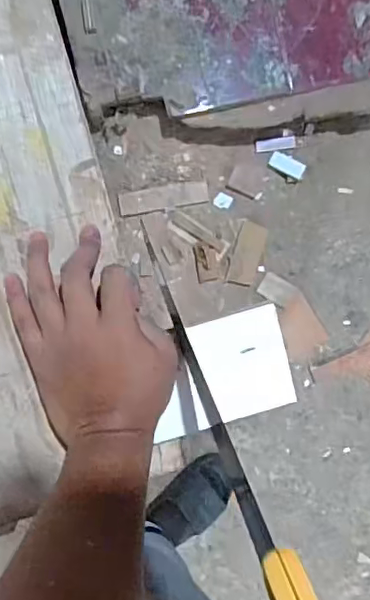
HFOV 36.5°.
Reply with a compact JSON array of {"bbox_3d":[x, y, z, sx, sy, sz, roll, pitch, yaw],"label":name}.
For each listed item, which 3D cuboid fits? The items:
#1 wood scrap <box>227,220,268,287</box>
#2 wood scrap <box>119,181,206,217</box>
[{"bbox_3d":[0.125,-0.091,1.126,0.056,0.007,0.124,16,94,-5],"label":"wood scrap"},{"bbox_3d":[-0.041,-0.200,1.101,0.174,0.009,0.046,-11,94,-9],"label":"wood scrap"}]

